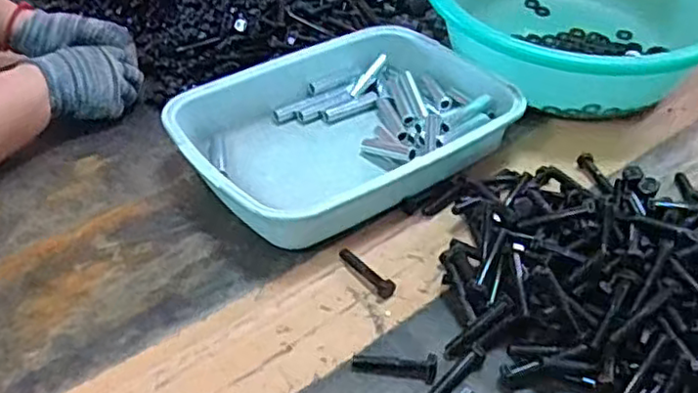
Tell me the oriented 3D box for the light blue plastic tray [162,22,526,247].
[{"bbox_3d":[-0.004,-0.076,0.673,0.327,0.053,0.234,-26,45,-26],"label":"light blue plastic tray"}]

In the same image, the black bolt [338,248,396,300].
[{"bbox_3d":[0.014,0.061,0.551,0.013,0.015,0.064,-27,48,-26],"label":"black bolt"}]

